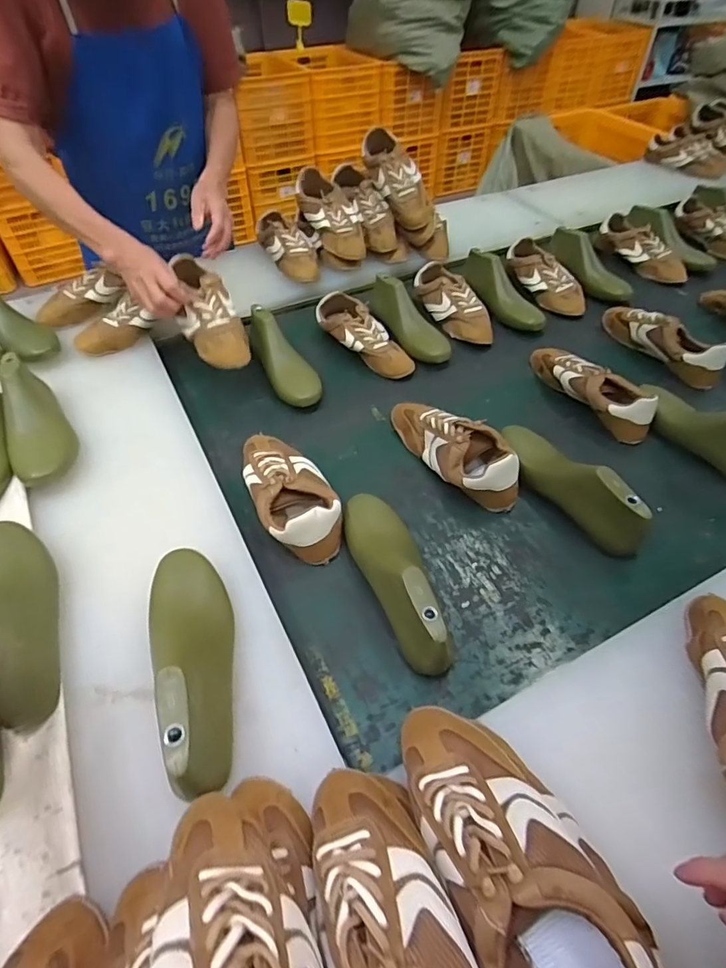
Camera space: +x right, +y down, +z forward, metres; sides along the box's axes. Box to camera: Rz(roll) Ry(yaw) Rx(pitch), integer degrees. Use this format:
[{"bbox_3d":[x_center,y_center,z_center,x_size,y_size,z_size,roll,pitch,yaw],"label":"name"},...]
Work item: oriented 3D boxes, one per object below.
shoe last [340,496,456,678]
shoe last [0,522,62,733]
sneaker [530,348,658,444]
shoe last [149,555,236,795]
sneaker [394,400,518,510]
[{"bbox_3d":[0.043,0.100,0.604,0.078,0.088,0.243,-16,52,-12],"label":"shoe last"},{"bbox_3d":[-0.372,0.124,0.531,0.075,0.088,0.244,-24,49,-19],"label":"shoe last"},{"bbox_3d":[0.382,-0.165,0.859,0.081,0.076,0.249,-24,54,-18],"label":"sneaker"},{"bbox_3d":[-0.164,0.166,0.488,0.075,0.095,0.245,-15,52,-12],"label":"shoe last"},{"bbox_3d":[0.138,-0.062,0.754,0.098,0.071,0.237,-24,54,-18],"label":"sneaker"}]

